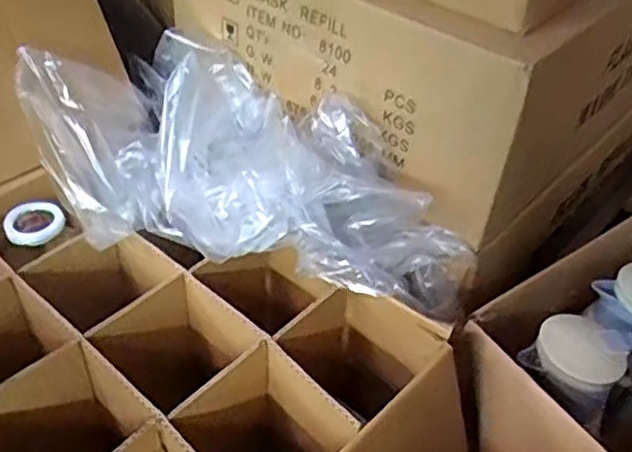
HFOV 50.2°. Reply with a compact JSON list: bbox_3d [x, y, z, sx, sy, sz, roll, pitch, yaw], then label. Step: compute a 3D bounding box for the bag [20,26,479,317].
[{"bbox_3d":[-0.072,-0.072,0.659,0.445,0.210,0.252,28,47,24],"label":"bag"}]

